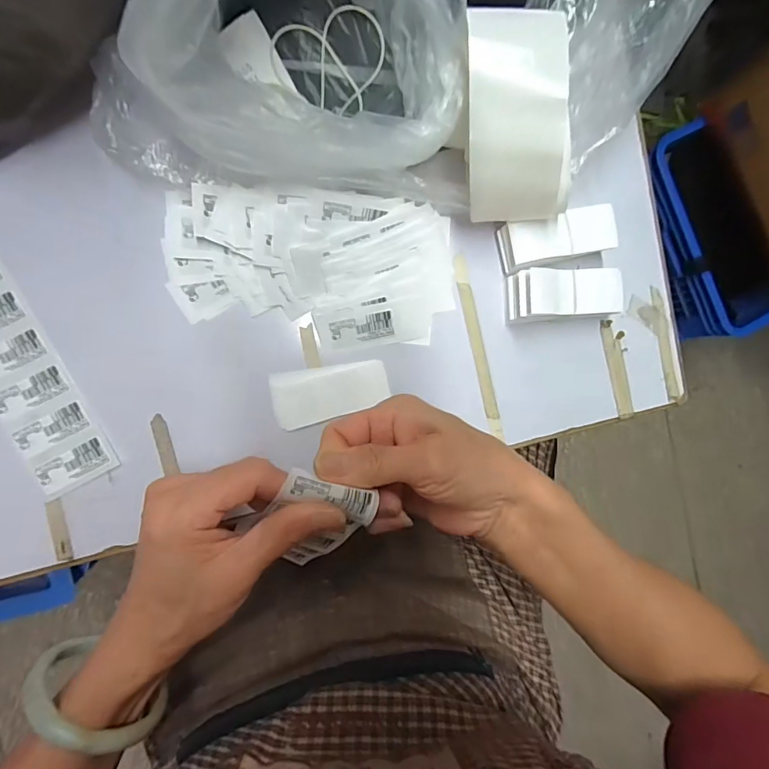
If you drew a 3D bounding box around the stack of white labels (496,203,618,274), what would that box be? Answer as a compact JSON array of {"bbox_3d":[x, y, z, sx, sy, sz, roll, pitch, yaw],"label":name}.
[{"bbox_3d":[0.120,-0.102,0.327,0.082,0.027,0.031,-15,94,-9],"label":"stack of white labels"}]

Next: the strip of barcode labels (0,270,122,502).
[{"bbox_3d":[-0.224,-0.003,0.286,0.047,0.005,0.148,-29,95,-8],"label":"strip of barcode labels"}]

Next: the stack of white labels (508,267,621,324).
[{"bbox_3d":[0.126,-0.063,0.329,0.079,0.029,0.034,-6,92,-10],"label":"stack of white labels"}]

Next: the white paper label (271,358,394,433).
[{"bbox_3d":[-0.035,0.006,0.315,0.079,0.008,0.038,-9,93,-10],"label":"white paper label"}]

